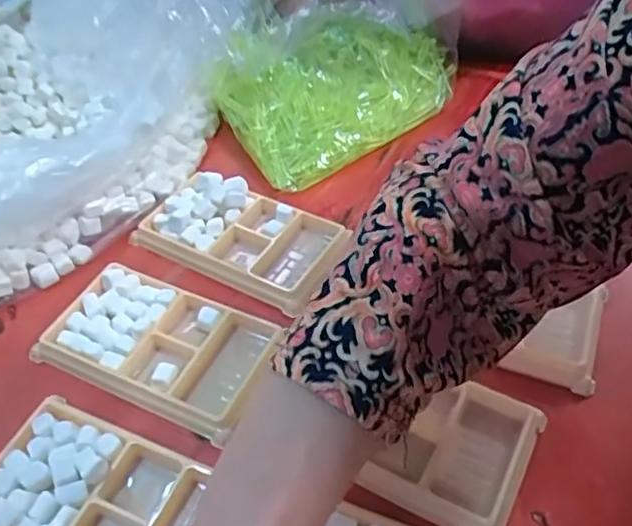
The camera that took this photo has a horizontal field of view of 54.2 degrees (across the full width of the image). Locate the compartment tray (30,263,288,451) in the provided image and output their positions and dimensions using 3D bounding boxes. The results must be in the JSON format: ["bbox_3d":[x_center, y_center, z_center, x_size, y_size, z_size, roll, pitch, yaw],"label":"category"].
[{"bbox_3d":[-0.090,0.047,0.359,0.130,0.014,0.073,19,52,20],"label":"compartment tray"}]

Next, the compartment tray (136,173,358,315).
[{"bbox_3d":[-0.050,-0.023,0.413,0.129,0.021,0.075,21,52,21],"label":"compartment tray"}]

